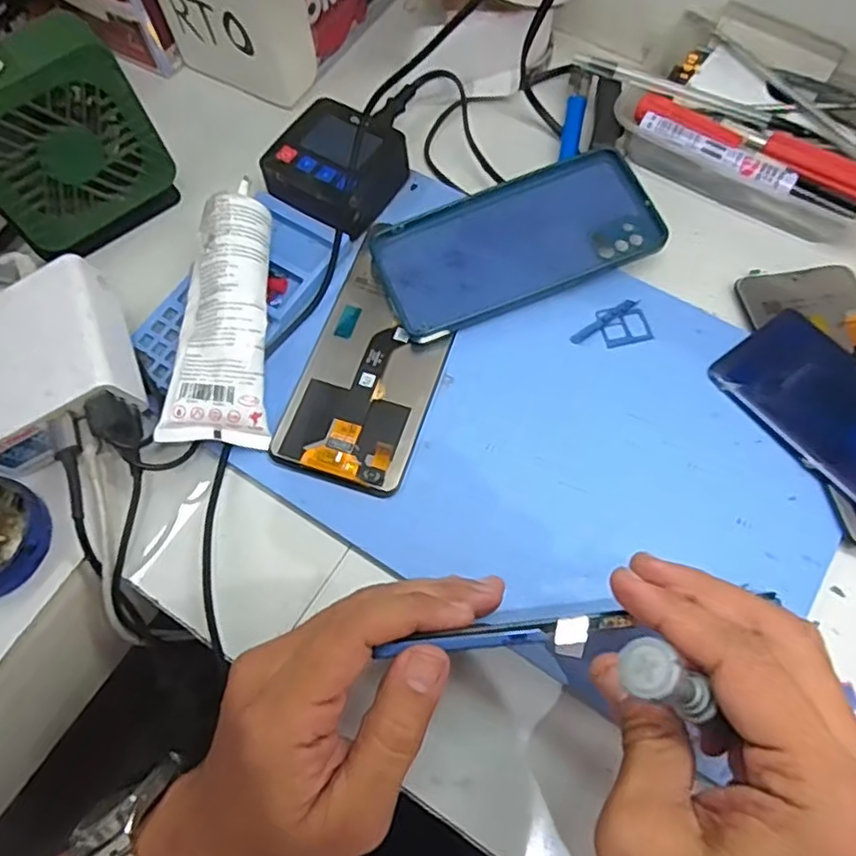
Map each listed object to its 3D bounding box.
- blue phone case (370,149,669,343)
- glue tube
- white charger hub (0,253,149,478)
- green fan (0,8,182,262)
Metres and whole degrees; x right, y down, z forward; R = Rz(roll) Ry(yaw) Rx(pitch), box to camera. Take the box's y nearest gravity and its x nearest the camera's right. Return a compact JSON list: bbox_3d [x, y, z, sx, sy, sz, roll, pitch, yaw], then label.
[{"bbox_3d":[0.051,-0.111,0.387,0.162,0.011,0.077,-20,73,-7],"label":"blue phone case"},{"bbox_3d":[-0.111,-0.060,0.356,0.048,0.027,0.137,-2,72,-1],"label":"glue tube"},{"bbox_3d":[-0.202,-0.030,0.348,0.084,0.033,0.098,-26,68,7],"label":"white charger hub"},{"bbox_3d":[-0.206,-0.157,0.374,0.096,0.104,0.052,-39,75,-12],"label":"green fan"}]

